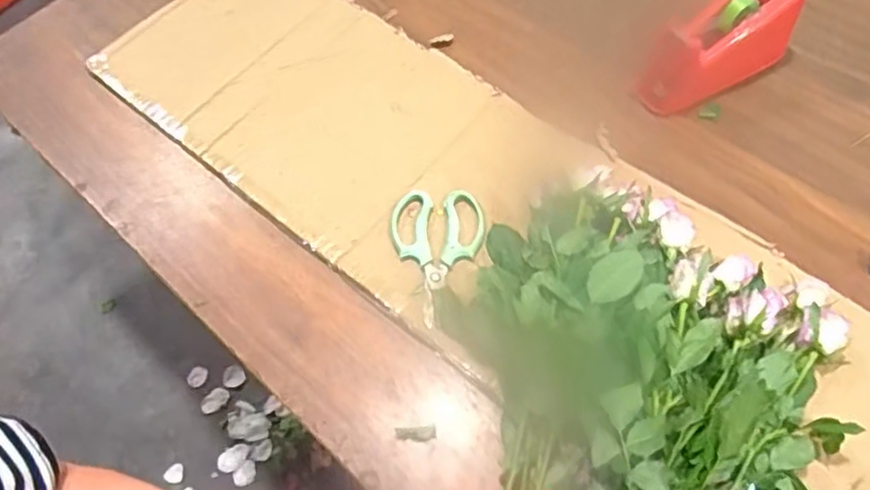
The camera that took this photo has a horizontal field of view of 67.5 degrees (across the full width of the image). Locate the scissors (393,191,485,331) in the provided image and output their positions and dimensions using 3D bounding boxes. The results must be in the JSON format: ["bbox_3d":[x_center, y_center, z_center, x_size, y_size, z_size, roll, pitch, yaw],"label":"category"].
[{"bbox_3d":[0.004,0.007,0.701,0.100,0.008,0.155,-1,57,-2],"label":"scissors"}]

